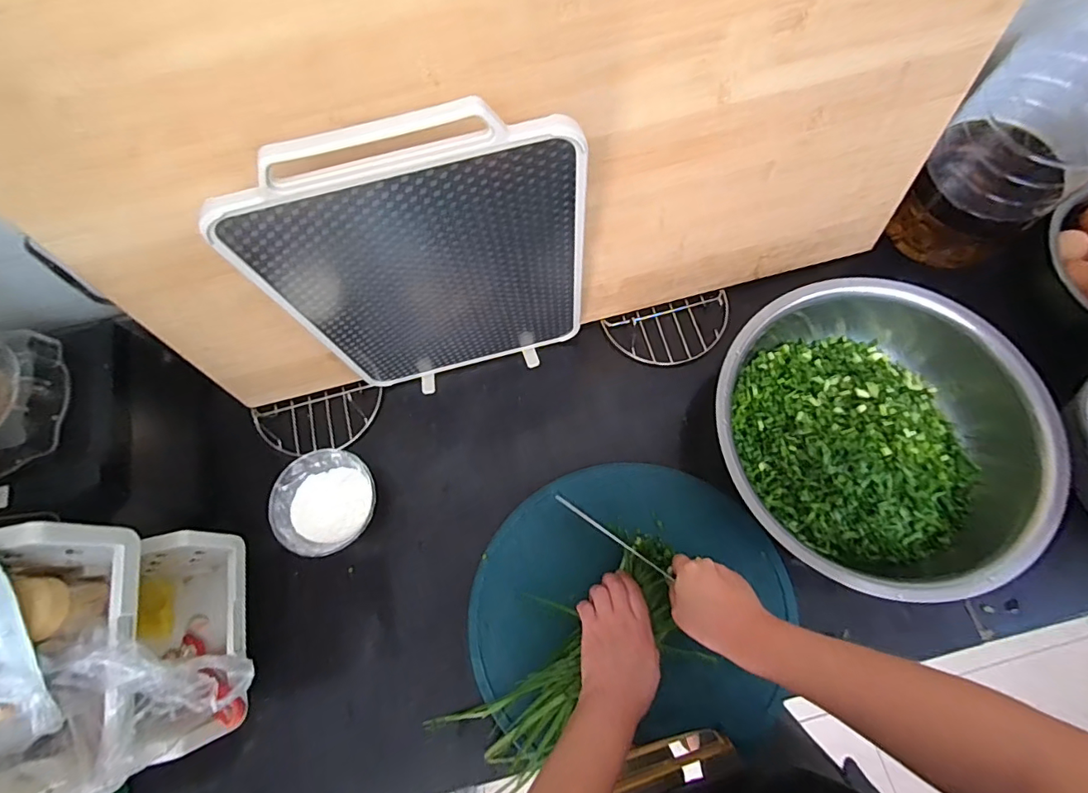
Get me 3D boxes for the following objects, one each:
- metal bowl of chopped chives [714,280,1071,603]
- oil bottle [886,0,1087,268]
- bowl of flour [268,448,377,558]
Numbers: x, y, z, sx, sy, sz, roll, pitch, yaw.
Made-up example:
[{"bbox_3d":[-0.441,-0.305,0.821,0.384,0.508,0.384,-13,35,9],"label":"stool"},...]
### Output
[{"bbox_3d":[0.362,0.043,0.563,0.331,0.108,0.332,0,69,1],"label":"metal bowl of chopped chives"},{"bbox_3d":[0.550,-0.300,0.545,0.127,0.336,0.153,-40,73,-13],"label":"oil bottle"},{"bbox_3d":[-0.260,0.128,0.606,0.116,0.052,0.116,0,69,1],"label":"bowl of flour"}]

